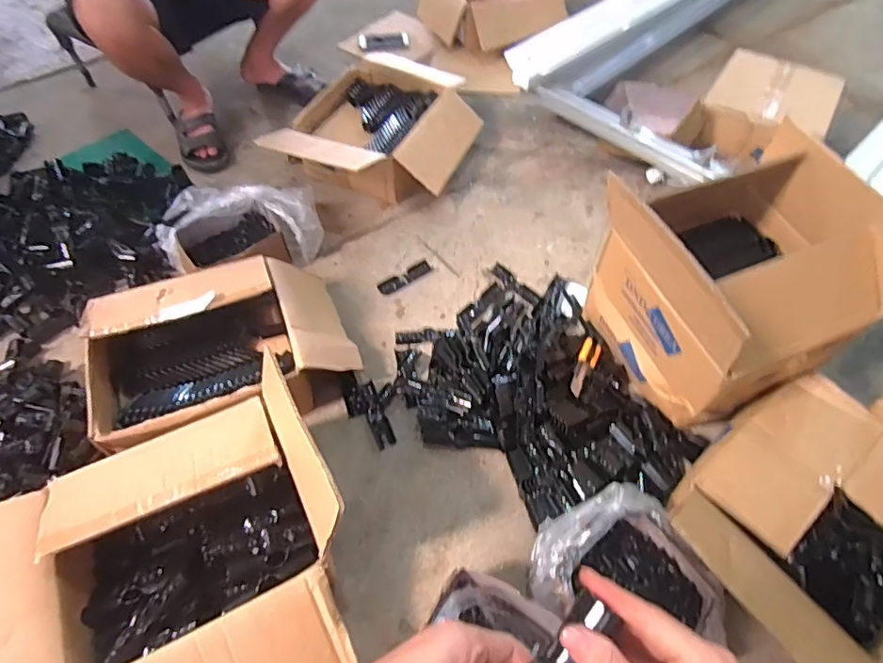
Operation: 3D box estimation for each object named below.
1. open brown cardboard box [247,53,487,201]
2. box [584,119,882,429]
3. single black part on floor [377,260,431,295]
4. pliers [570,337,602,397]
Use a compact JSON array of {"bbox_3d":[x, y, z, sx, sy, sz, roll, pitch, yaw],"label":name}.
[{"bbox_3d":[-0.136,-0.491,1.328,0.421,0.173,0.550,15,56,9],"label":"open brown cardboard box"},{"bbox_3d":[0.450,-0.070,0.899,0.321,0.368,0.336,-17,57,-13],"label":"box"},{"bbox_3d":[-0.078,-0.117,1.170,0.128,0.014,0.030,-34,61,-21],"label":"single black part on floor"},{"bbox_3d":[0.258,0.063,0.975,0.034,0.025,0.139,22,57,13],"label":"pliers"}]

